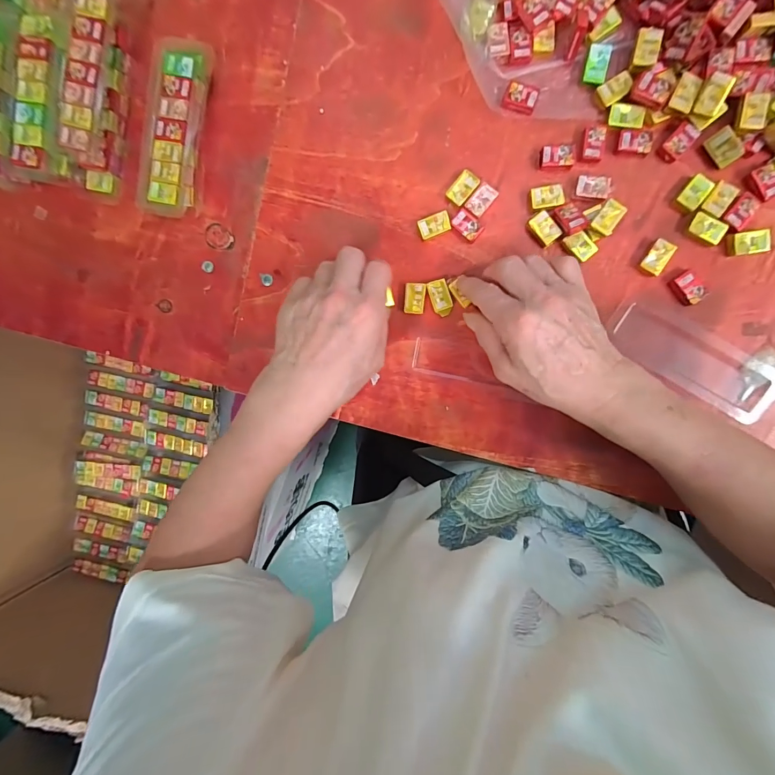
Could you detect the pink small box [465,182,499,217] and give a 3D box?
[{"bbox_3d":[0.079,-0.157,0.316,0.016,0.008,0.027,41,99,1],"label":"pink small box"}]

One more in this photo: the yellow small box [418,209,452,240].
[{"bbox_3d":[0.040,-0.137,0.321,0.026,0.007,0.017,-20,93,8],"label":"yellow small box"}]

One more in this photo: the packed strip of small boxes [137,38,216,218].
[{"bbox_3d":[-0.182,-0.222,0.326,0.037,0.027,0.142,14,97,5],"label":"packed strip of small boxes"}]

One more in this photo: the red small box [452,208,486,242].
[{"bbox_3d":[0.067,-0.136,0.319,0.016,0.007,0.026,-45,90,9],"label":"red small box"}]

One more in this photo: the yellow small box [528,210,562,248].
[{"bbox_3d":[0.129,-0.131,0.312,0.017,0.007,0.026,-36,91,9],"label":"yellow small box"}]

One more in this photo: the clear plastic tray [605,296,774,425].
[{"bbox_3d":[0.247,-0.025,0.308,0.137,0.010,0.051,31,98,2],"label":"clear plastic tray"}]

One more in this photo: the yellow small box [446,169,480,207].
[{"bbox_3d":[0.063,-0.165,0.315,0.017,0.010,0.026,40,99,1],"label":"yellow small box"}]

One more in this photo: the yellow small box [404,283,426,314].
[{"bbox_3d":[0.024,-0.077,0.326,0.017,0.007,0.026,4,96,6],"label":"yellow small box"}]

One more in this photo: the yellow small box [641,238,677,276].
[{"bbox_3d":[0.217,-0.104,0.304,0.016,0.010,0.027,30,98,3],"label":"yellow small box"}]

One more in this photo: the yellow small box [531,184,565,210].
[{"bbox_3d":[0.131,-0.155,0.310,0.025,0.007,0.017,-7,95,7],"label":"yellow small box"}]

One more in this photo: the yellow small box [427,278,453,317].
[{"bbox_3d":[0.046,-0.076,0.323,0.017,0.007,0.030,-17,94,8],"label":"yellow small box"}]

